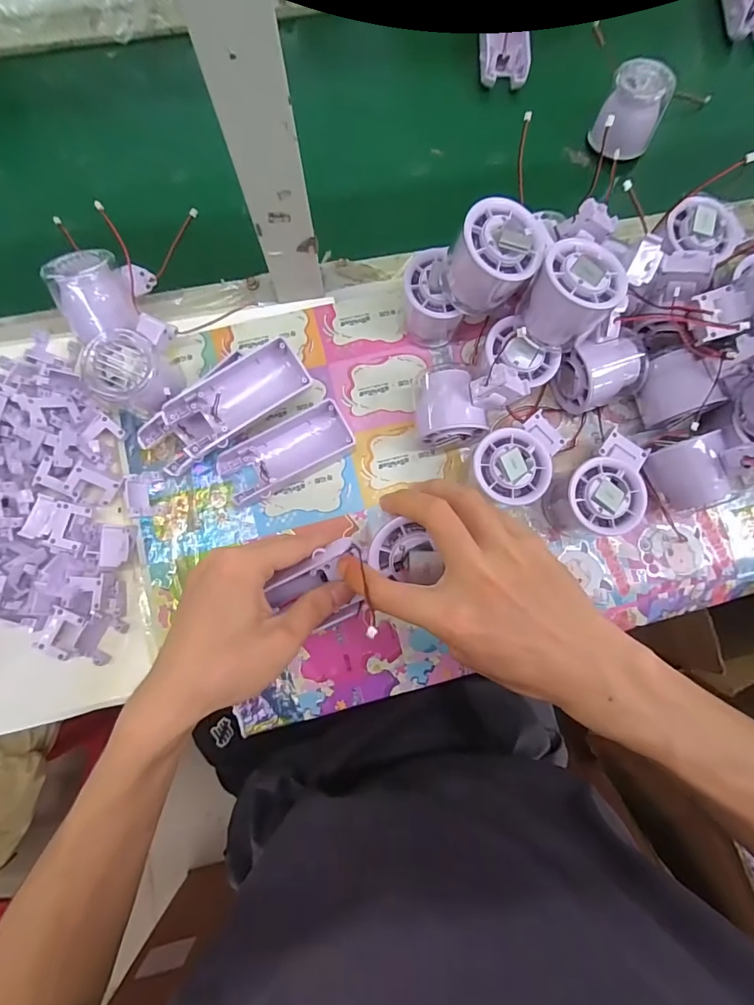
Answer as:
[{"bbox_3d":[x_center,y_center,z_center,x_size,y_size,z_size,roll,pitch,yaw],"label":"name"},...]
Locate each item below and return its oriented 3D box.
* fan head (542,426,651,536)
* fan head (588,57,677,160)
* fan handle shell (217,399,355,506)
[{"bbox_3d":[0.181,-0.013,0.369,0.089,0.055,0.064,-37,83,-7],"label":"fan head"},{"bbox_3d":[0.247,-0.379,0.442,0.056,0.051,0.055,0,80,-1],"label":"fan head"},{"bbox_3d":[-0.075,-0.043,0.378,0.106,0.025,0.048,-27,82,-6],"label":"fan handle shell"}]

